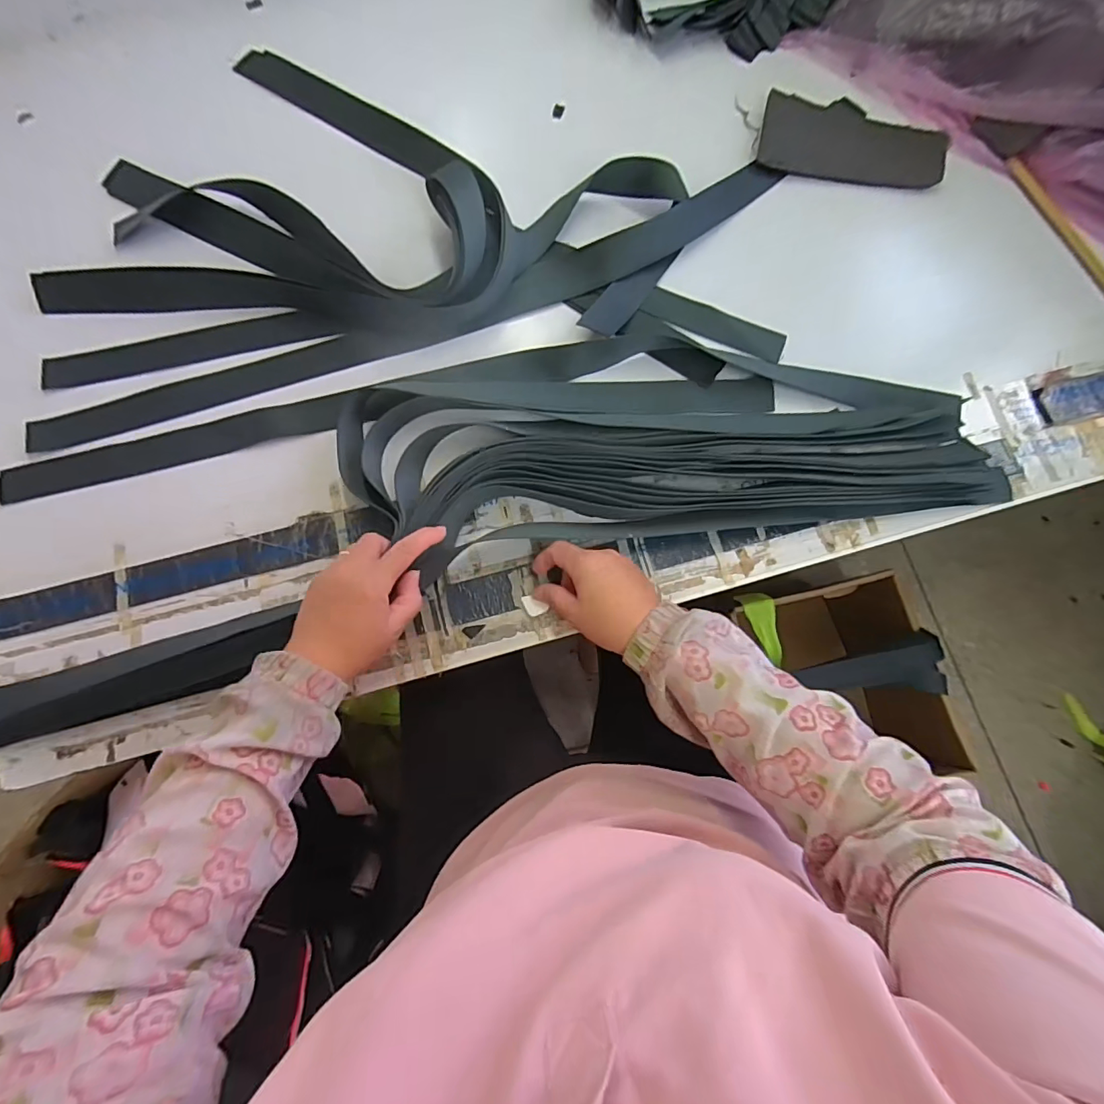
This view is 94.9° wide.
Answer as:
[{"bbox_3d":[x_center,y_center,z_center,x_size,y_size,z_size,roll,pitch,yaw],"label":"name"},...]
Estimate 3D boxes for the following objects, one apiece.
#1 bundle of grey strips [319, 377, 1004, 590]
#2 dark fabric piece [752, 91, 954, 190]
[{"bbox_3d":[0.105,-0.096,0.492,0.619,0.050,0.200,-1,78,-2],"label":"bundle of grey strips"},{"bbox_3d":[0.348,-0.484,0.596,0.203,0.029,0.101,4,78,0],"label":"dark fabric piece"}]

